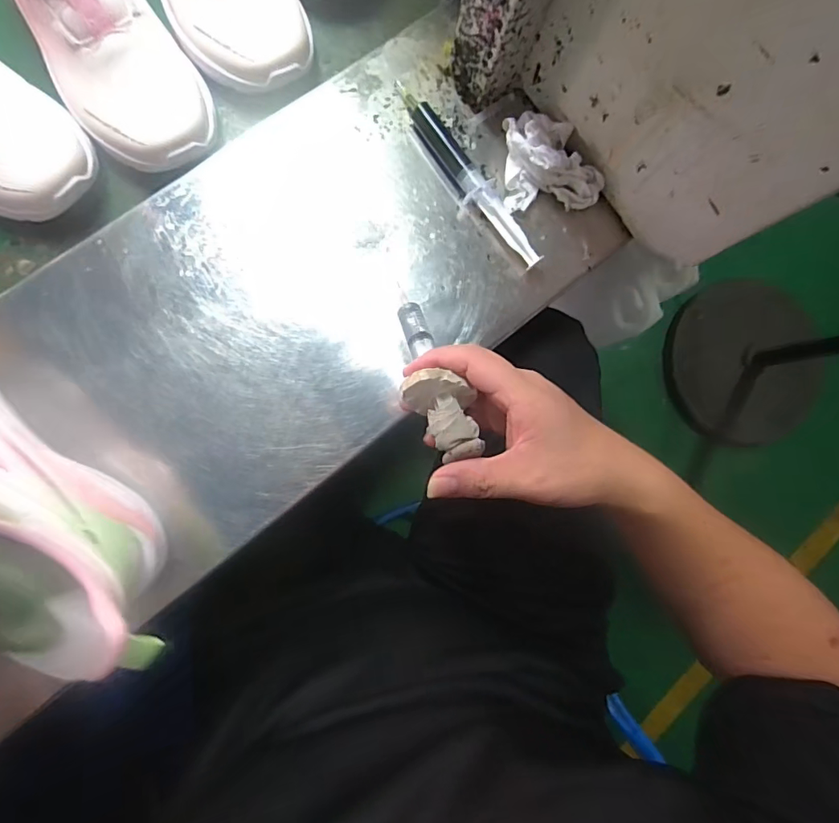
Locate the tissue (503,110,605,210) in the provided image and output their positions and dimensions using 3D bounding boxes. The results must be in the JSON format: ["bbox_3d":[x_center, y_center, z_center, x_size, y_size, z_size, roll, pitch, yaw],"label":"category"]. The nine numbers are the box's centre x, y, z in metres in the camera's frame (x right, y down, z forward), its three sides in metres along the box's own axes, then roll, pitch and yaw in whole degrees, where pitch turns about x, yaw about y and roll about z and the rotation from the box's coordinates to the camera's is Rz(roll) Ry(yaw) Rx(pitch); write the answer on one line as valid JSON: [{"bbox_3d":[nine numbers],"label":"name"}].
[{"bbox_3d":[0.101,-0.194,0.358,0.075,0.030,0.071,-9,87,-8],"label":"tissue"}]

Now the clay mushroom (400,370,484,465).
[{"bbox_3d":[0.018,0.000,0.271,0.037,0.034,0.052,-29,90,-8],"label":"clay mushroom"}]

